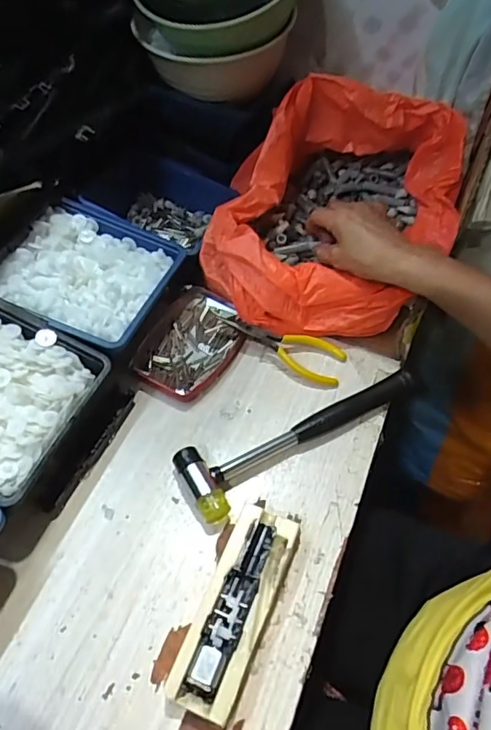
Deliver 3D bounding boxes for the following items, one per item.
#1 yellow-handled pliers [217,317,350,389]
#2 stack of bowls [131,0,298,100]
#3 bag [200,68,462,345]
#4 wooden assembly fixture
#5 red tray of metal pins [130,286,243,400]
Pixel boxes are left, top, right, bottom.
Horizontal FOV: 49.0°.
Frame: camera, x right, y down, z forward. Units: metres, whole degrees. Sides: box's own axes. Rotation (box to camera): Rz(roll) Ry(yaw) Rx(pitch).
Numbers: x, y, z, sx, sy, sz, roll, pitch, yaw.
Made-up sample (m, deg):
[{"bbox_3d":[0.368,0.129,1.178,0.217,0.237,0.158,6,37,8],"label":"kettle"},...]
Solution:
[{"bbox_3d":[0.034,-0.019,0.513,0.122,0.015,0.048,18,54,9],"label":"yellow-handled pliers"},{"bbox_3d":[-0.032,-0.358,0.536,0.164,0.132,0.162,2,53,-4],"label":"stack of bowls"},{"bbox_3d":[0.094,-0.157,0.527,0.195,0.145,0.243,31,57,17],"label":"bag"},{"bbox_3d":[-0.006,0.167,0.376,0.046,0.029,0.136,22,55,11],"label":"wooden assembly fixture"},{"bbox_3d":[-0.052,-0.023,0.518,0.083,0.013,0.122,26,55,14],"label":"red tray of metal pins"}]

